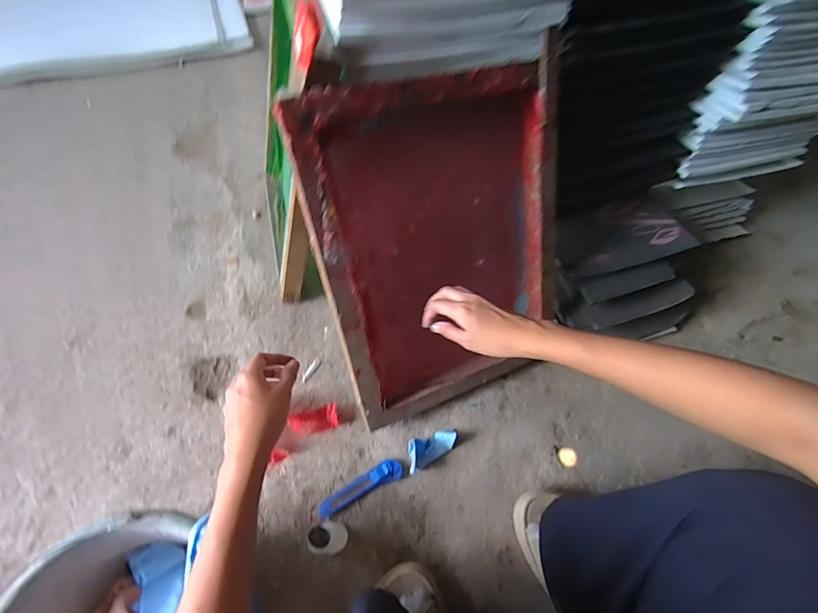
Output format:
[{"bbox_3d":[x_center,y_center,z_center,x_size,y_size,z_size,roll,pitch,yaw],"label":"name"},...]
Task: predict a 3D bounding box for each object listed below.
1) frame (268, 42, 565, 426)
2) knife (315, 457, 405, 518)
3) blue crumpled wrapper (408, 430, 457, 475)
[{"bbox_3d":[0.058,-0.074,0.557,0.366,0.456,0.044,-23,31,-15],"label":"frame"},{"bbox_3d":[-0.074,0.275,0.591,0.134,0.016,0.033,-22,63,-16],"label":"knife"},{"bbox_3d":[0.031,0.221,0.610,0.088,0.028,0.042,-28,65,-19],"label":"blue crumpled wrapper"}]

